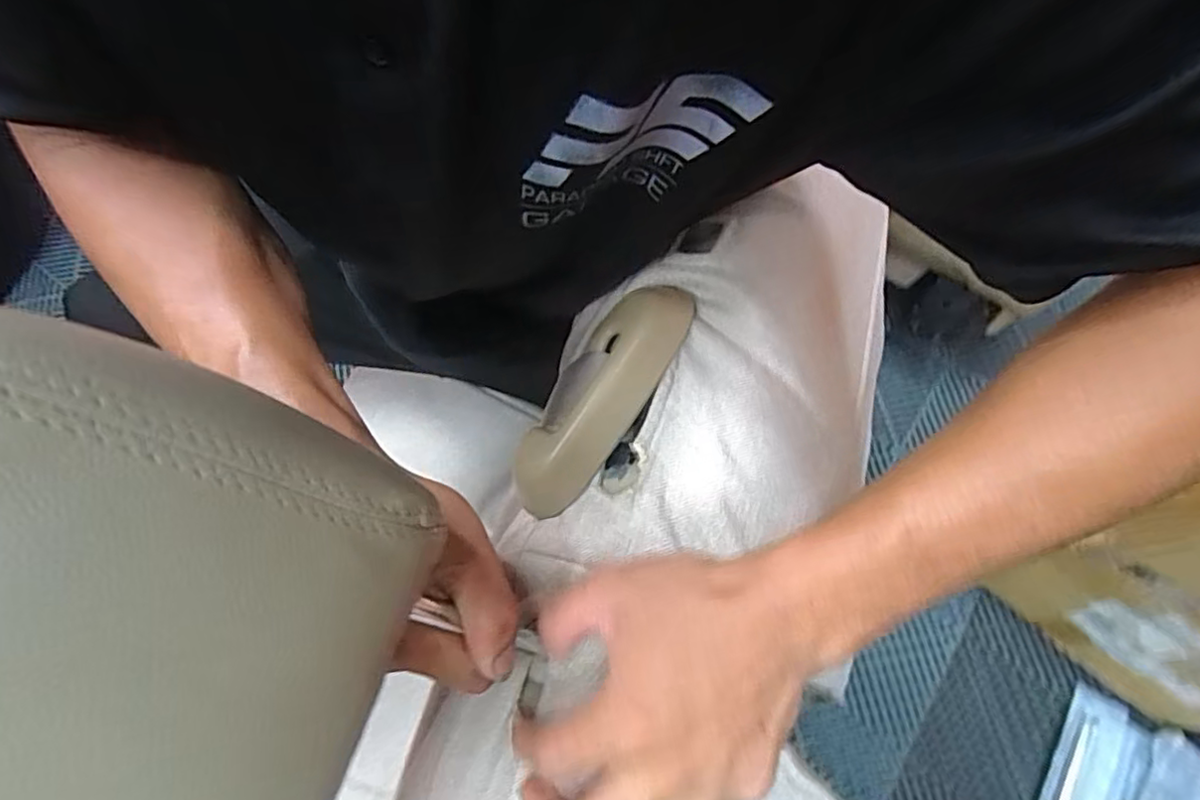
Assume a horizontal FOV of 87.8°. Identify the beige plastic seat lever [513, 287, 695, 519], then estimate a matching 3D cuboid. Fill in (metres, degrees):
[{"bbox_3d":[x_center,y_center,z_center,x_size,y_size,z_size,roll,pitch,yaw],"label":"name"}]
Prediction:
[{"bbox_3d":[0.001,-0.002,0.368,0.048,0.021,0.155,33,85,12],"label":"beige plastic seat lever"}]

